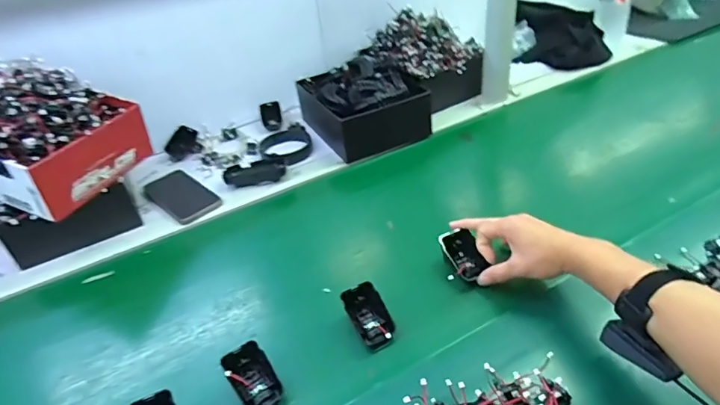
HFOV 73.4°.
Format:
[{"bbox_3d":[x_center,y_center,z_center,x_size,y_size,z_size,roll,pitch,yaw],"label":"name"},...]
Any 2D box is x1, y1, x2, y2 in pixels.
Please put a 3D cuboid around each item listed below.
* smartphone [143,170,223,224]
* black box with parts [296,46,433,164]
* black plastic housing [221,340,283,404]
[{"bbox_3d":[-0.307,-0.013,0.827,0.079,0.007,0.171,-34,44,-30],"label":"smartphone"},{"bbox_3d":[0.007,-0.200,0.930,0.190,0.111,0.239,-21,39,-17],"label":"black box with parts"},{"bbox_3d":[-0.112,0.185,0.508,0.044,0.023,0.071,-25,79,-27],"label":"black plastic housing"}]

